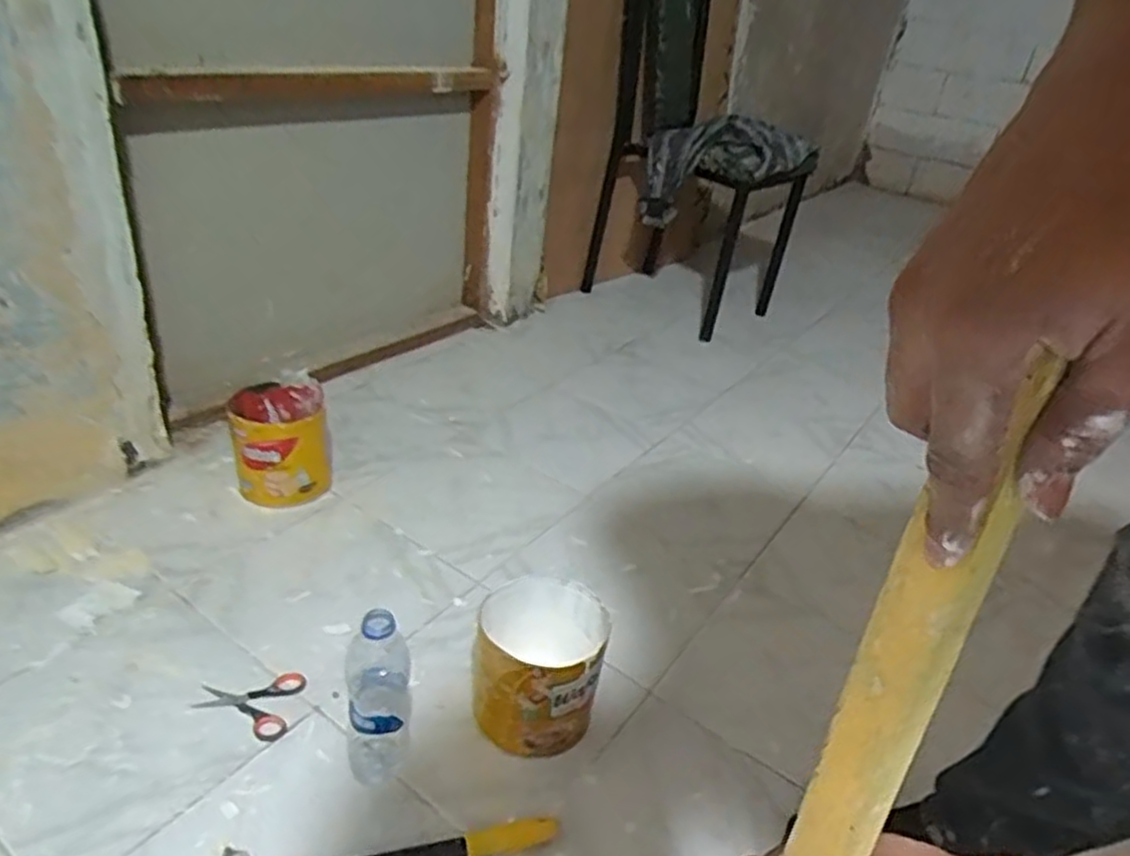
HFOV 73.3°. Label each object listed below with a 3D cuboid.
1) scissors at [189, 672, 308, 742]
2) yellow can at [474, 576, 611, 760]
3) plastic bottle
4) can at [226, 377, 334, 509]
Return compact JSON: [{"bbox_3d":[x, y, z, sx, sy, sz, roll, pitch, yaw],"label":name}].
[{"bbox_3d":[-0.389,0.330,0.924,0.121,0.011,0.094,9,32,2],"label":"scissors"},{"bbox_3d":[-0.027,0.282,0.926,0.133,0.164,0.167,11,32,6],"label":"yellow can"},{"bbox_3d":[-0.201,0.289,0.812,0.067,0.240,0.079,1,32,-10],"label":"plastic bottle"},{"bbox_3d":[-0.466,0.026,1.253,0.149,0.172,0.143,-9,35,-25],"label":"can"}]

